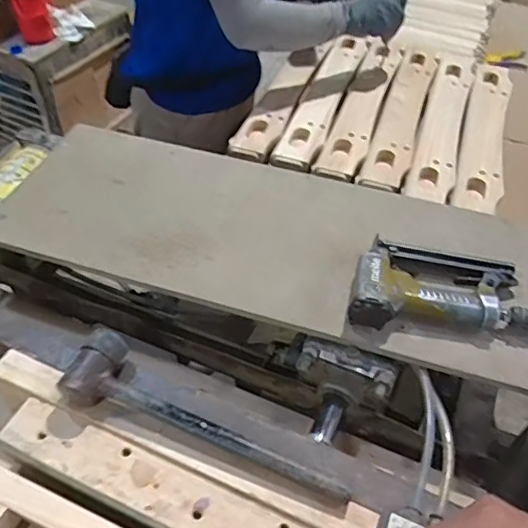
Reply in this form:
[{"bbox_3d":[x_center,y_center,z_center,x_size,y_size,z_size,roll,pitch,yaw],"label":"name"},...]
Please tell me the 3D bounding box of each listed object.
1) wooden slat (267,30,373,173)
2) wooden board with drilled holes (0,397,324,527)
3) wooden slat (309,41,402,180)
[{"bbox_3d":[0.115,-0.325,1.071,0.082,0.030,0.479,17,46,12],"label":"wooden slat"},{"bbox_3d":[-0.091,0.230,0.568,0.384,0.010,0.065,20,49,15],"label":"wooden board with drilled holes"},{"bbox_3d":[0.198,-0.329,1.068,0.073,0.026,0.548,17,46,11],"label":"wooden slat"}]

